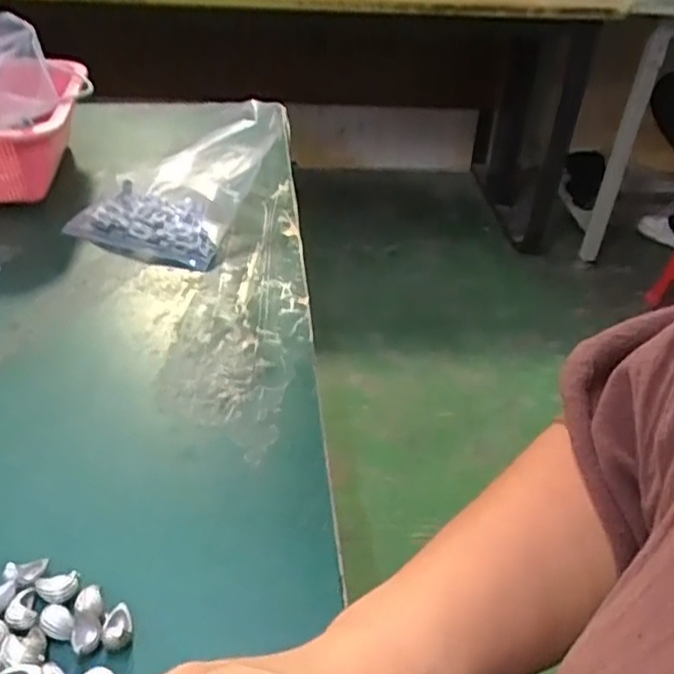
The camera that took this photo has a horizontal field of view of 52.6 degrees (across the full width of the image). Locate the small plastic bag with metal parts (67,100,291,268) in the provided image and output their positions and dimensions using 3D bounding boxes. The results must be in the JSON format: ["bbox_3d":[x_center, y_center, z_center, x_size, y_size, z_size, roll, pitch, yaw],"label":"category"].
[{"bbox_3d":[-0.142,-0.148,0.606,0.136,0.086,0.169,15,39,16],"label":"small plastic bag with metal parts"}]

